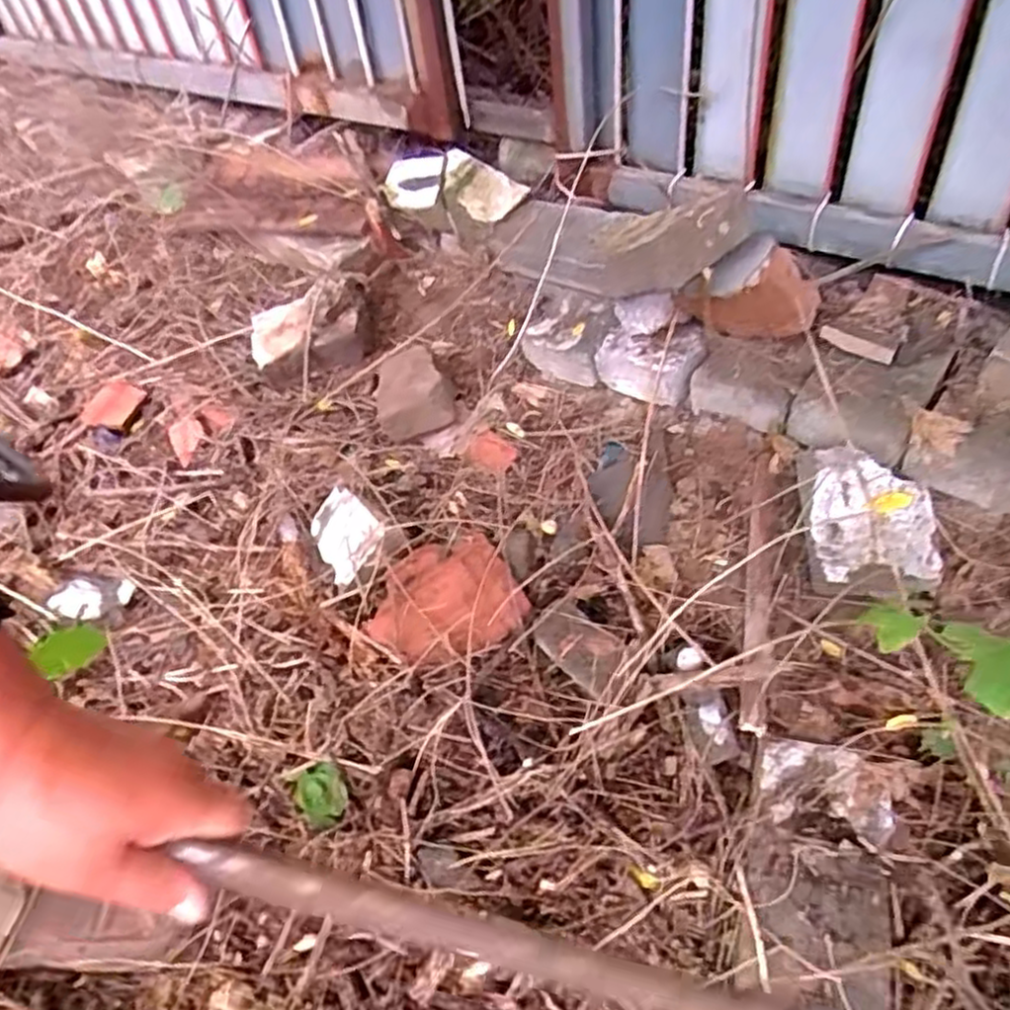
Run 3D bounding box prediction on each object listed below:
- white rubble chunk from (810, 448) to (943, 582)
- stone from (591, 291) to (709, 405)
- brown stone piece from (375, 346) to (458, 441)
[{"bbox_3d":[0.365,0.010,0.751,0.110,0.015,0.137,0,71,23],"label":"white rubble chunk"},{"bbox_3d":[0.175,-0.184,0.923,0.132,0.111,0.069,13,47,18],"label":"stone"},{"bbox_3d":[-0.127,-0.154,1.035,0.104,0.074,0.137,-11,44,-6],"label":"brown stone piece"}]

